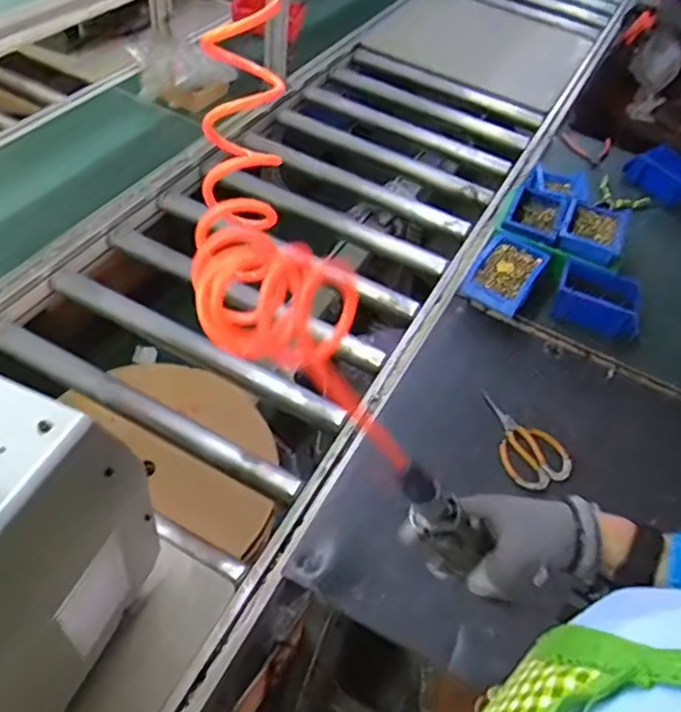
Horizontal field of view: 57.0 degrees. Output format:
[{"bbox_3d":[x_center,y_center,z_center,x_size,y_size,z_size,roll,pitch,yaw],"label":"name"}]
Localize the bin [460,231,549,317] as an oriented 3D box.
[{"bbox_3d":[0.310,-0.154,1.162,0.115,0.054,0.141,31,52,16],"label":"bin"}]

